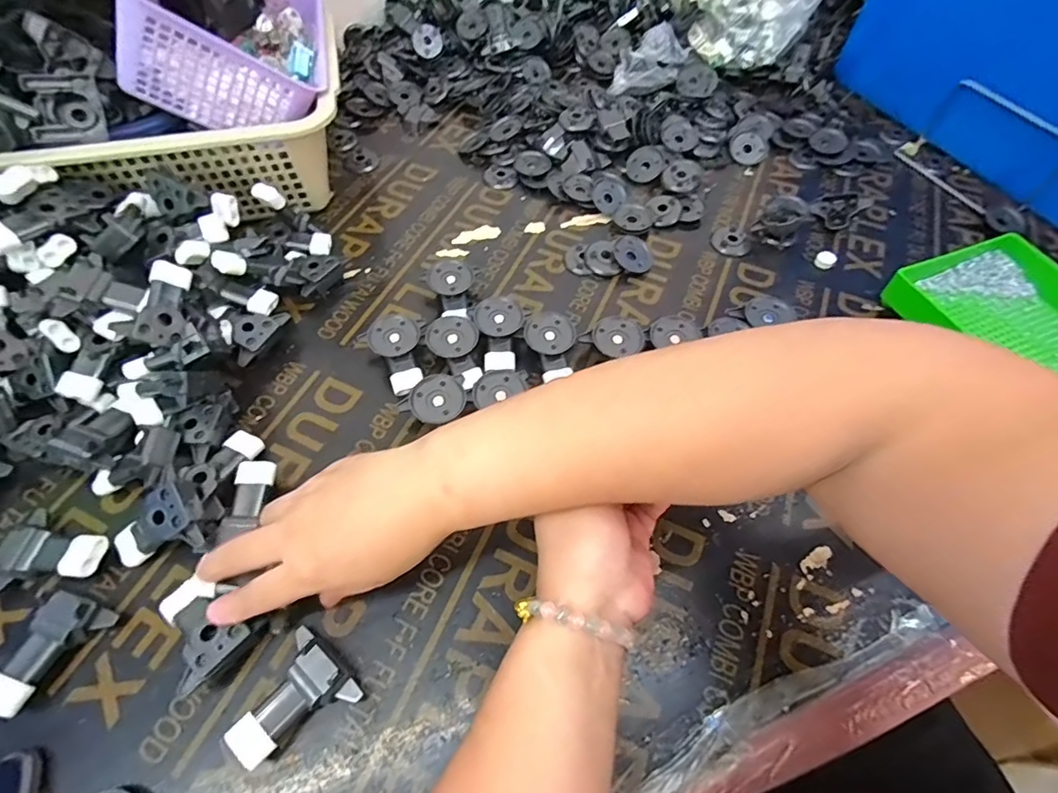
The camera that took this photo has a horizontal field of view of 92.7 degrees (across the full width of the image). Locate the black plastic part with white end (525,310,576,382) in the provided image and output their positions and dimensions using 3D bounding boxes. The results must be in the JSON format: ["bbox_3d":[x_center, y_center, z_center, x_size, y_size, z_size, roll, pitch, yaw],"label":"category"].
[{"bbox_3d":[0.018,-0.044,0.440,0.040,0.029,0.055,-2,58,-3],"label":"black plastic part with white end"}]

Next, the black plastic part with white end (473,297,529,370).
[{"bbox_3d":[-0.028,-0.054,0.447,0.043,0.030,0.064,11,58,5],"label":"black plastic part with white end"}]

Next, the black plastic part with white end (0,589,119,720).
[{"bbox_3d":[-0.297,0.154,0.310,0.040,0.023,0.065,29,62,15],"label":"black plastic part with white end"}]

